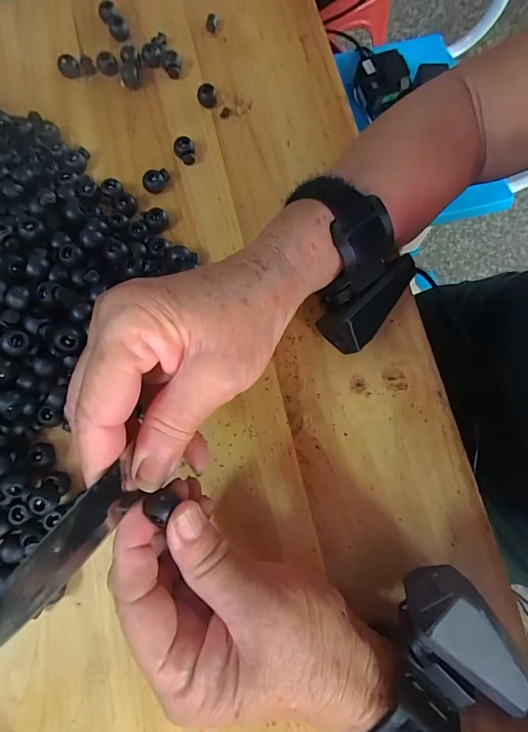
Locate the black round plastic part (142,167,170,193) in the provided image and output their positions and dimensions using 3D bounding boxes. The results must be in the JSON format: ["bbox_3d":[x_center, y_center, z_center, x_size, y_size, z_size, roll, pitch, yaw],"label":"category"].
[{"bbox_3d":[-0.079,-0.137,0.298,0.020,0.012,0.012,-20,78,-6],"label":"black round plastic part"}]

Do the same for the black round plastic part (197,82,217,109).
[{"bbox_3d":[-0.045,-0.212,0.316,0.015,0.014,0.013,6,76,0],"label":"black round plastic part"}]

